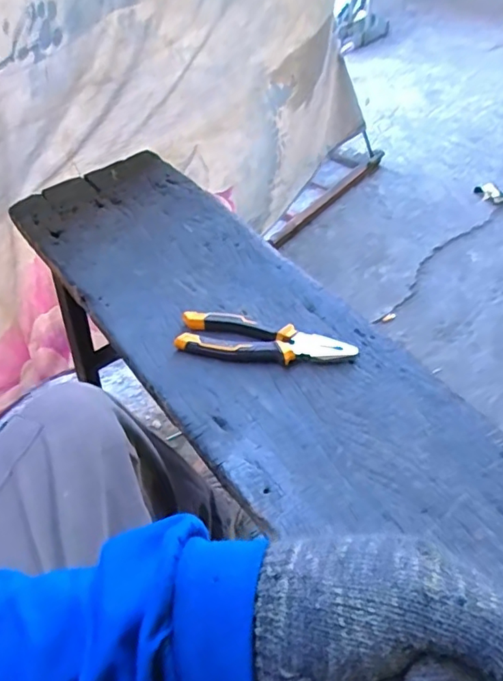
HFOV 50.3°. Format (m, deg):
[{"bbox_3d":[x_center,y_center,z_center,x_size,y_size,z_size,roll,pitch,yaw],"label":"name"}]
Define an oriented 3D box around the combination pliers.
[{"bbox_3d":[0.015,0.002,0.598,0.193,0.017,0.058,10,54,9],"label":"combination pliers"}]

